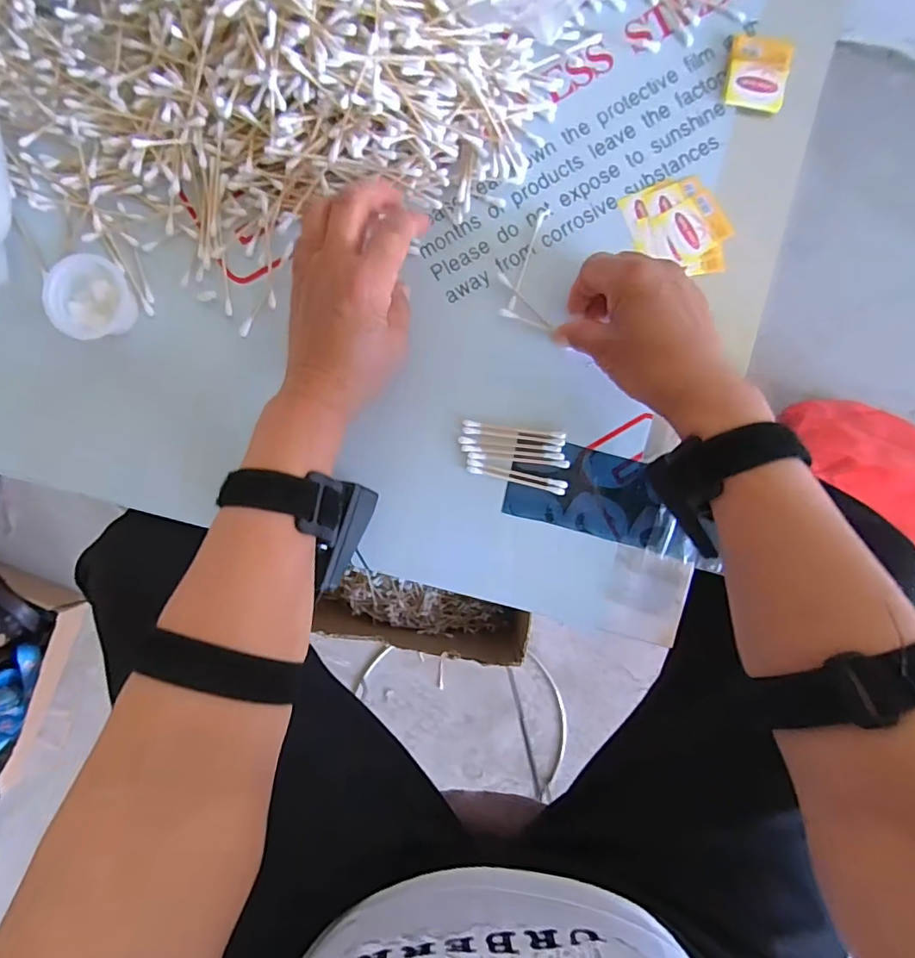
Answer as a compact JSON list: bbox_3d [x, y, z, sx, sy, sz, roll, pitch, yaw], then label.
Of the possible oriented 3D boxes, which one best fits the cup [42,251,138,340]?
[{"bbox_3d":[-0.247,-0.122,0.345,0.048,0.024,0.055,-27,91,0],"label":"cup"}]

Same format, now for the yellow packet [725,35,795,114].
[{"bbox_3d":[0.213,-0.286,0.361,0.044,0.010,0.044,12,90,-1],"label":"yellow packet"}]

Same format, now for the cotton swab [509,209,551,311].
[{"bbox_3d":[0.050,-0.158,0.366,0.006,0.004,0.077,21,90,-1],"label":"cotton swab"}]

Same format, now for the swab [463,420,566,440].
[{"bbox_3d":[0.041,-0.036,0.367,0.073,0.004,0.006,7,90,0],"label":"swab"}]

